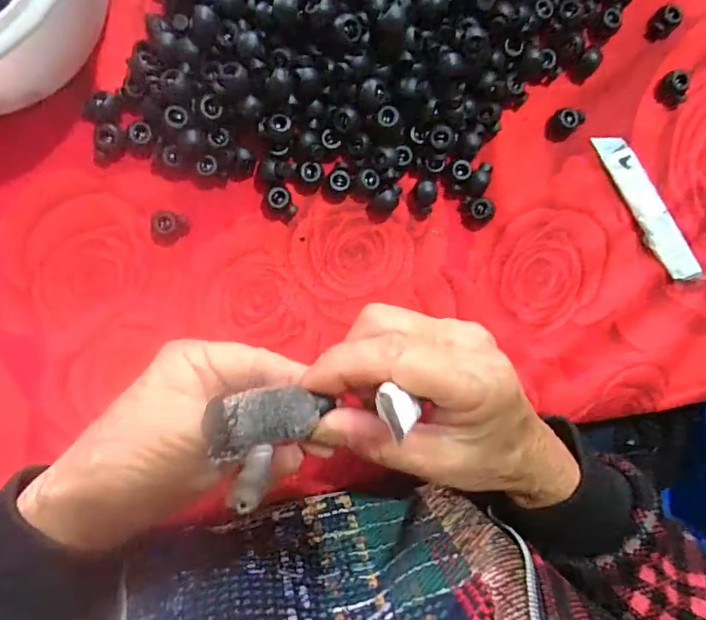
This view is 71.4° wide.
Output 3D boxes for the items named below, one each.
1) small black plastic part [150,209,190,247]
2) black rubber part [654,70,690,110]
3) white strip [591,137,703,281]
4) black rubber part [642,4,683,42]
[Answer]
[{"bbox_3d":[-0.102,-0.045,0.271,0.022,0.013,0.016,-39,95,-5],"label":"small black plastic part"},{"bbox_3d":[0.197,-0.135,0.300,0.020,0.011,0.017,44,86,-6],"label":"black rubber part"},{"bbox_3d":[0.181,-0.062,0.299,0.019,0.005,0.101,-30,94,-5],"label":"white strip"},{"bbox_3d":[0.188,-0.174,0.299,0.019,0.014,0.015,-41,95,-5],"label":"black rubber part"}]

